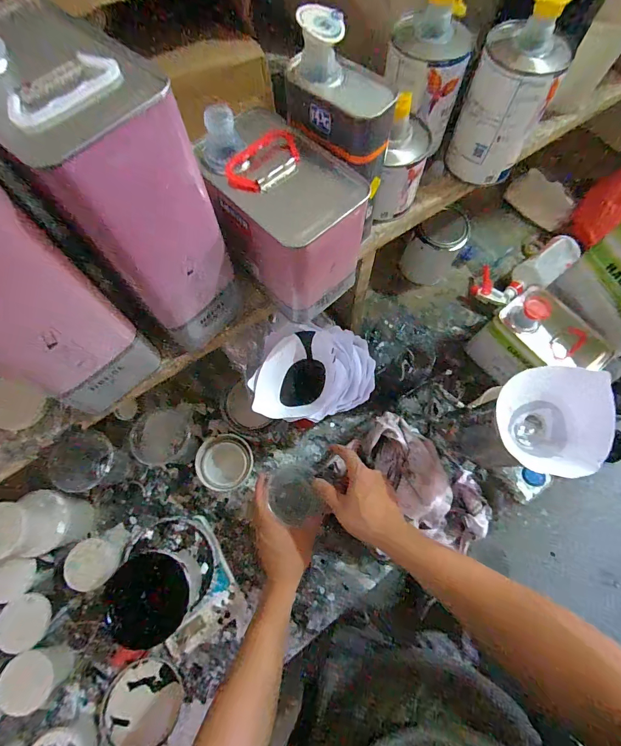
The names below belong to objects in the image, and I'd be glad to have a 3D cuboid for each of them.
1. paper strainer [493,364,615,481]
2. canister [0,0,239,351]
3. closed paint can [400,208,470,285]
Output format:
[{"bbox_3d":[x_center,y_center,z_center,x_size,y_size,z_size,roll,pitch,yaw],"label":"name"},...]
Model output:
[{"bbox_3d":[0.267,0.056,0.405,0.115,0.097,0.120,0,68,1],"label":"paper strainer"},{"bbox_3d":[-0.164,-0.153,0.334,0.142,0.265,0.106,41,75,16],"label":"canister"},{"bbox_3d":[0.257,-0.257,0.748,0.099,0.128,0.103,33,72,14],"label":"closed paint can"}]

